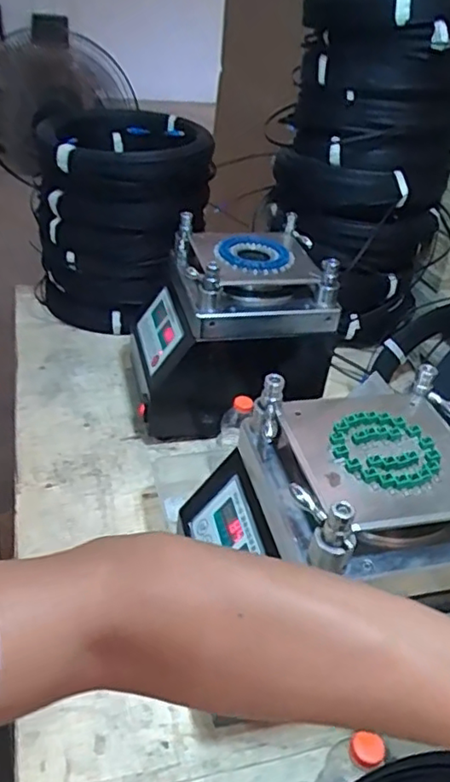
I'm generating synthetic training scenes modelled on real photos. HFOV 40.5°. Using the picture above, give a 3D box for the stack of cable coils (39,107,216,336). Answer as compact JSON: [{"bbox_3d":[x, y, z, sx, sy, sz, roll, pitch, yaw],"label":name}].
[{"bbox_3d":[-0.193,-0.313,1.192,0.303,0.363,0.340,9,37,4],"label":"stack of cable coils"}]

